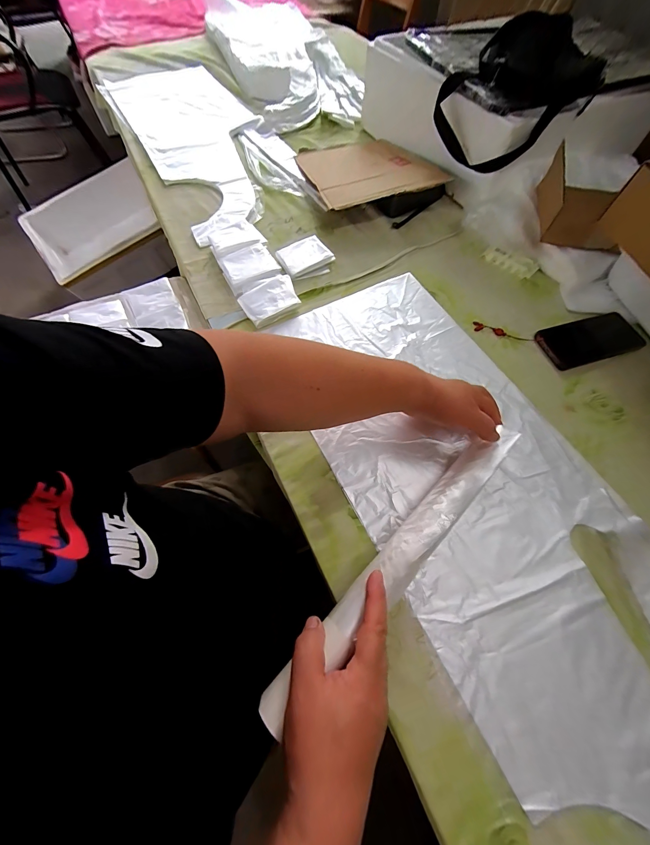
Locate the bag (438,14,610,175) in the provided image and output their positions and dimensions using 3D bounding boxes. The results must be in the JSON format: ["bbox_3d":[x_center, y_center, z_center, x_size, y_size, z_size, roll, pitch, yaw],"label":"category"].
[{"bbox_3d":[0.328,-0.572,0.552,0.179,0.173,0.183,-24,66,-12],"label":"bag"}]

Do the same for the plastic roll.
[{"bbox_3d":[0.090,0.129,0.322,0.385,0.030,0.039,-40,71,-20],"label":"plastic roll"}]

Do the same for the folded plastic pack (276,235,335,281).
[{"bbox_3d":[-0.034,-0.307,0.576,0.095,0.025,0.071,-31,68,-15],"label":"folded plastic pack"}]

